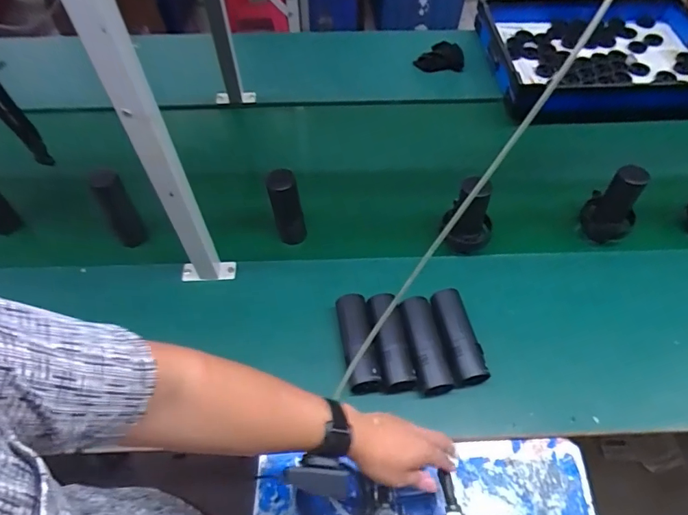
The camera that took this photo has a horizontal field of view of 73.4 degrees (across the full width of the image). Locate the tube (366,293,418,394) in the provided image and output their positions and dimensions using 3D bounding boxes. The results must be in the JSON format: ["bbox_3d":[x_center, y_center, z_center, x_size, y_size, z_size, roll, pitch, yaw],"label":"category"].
[{"bbox_3d":[0.074,0.144,0.784,0.057,0.062,0.162,-9,56,-6],"label":"tube"}]

